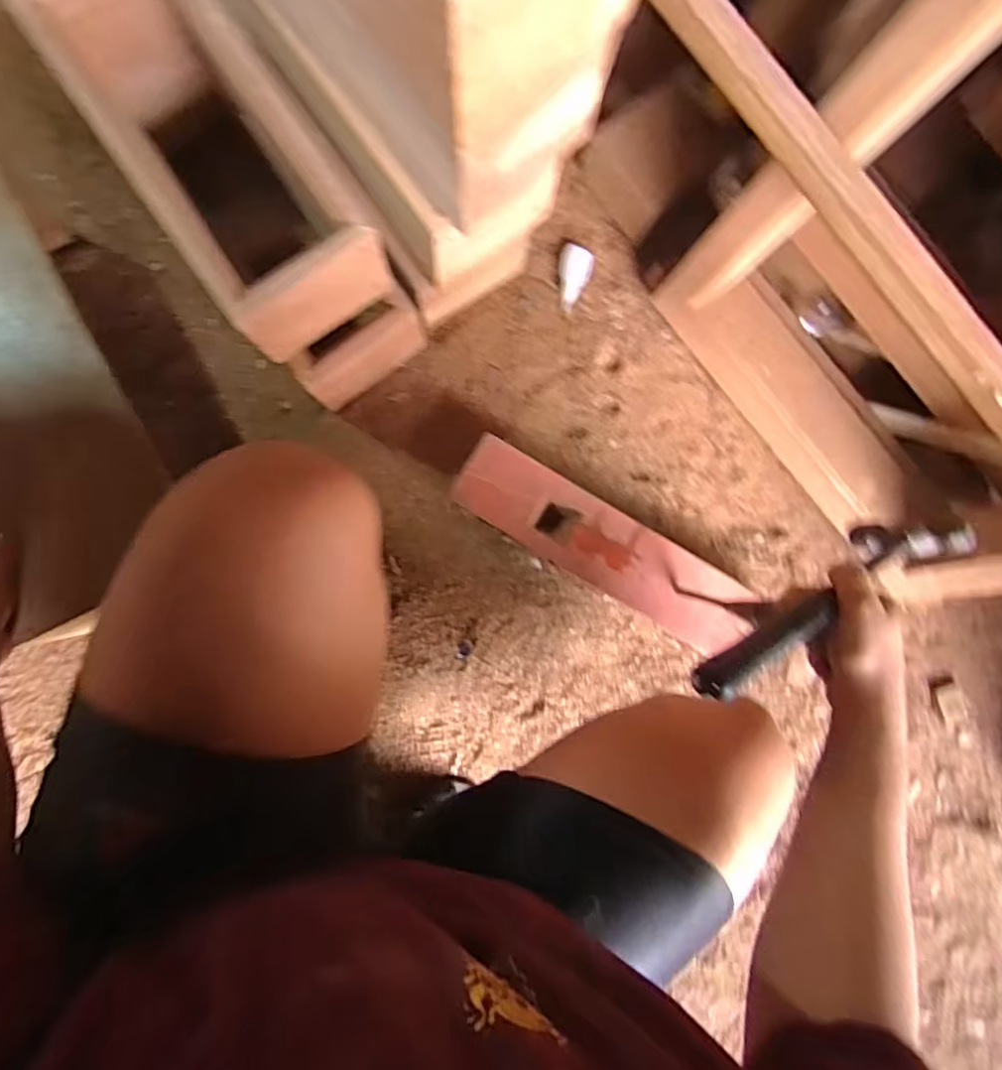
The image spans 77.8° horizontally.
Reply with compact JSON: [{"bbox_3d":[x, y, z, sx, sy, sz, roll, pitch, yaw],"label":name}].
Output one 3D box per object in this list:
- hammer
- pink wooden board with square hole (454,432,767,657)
[{"bbox_3d":[0.258,0.048,0.485,0.289,0.094,0.035,-22,89,-32],"label":"hammer"},{"bbox_3d":[0.131,0.016,0.778,0.396,0.024,0.098,32,102,-1],"label":"pink wooden board with square hole"}]

